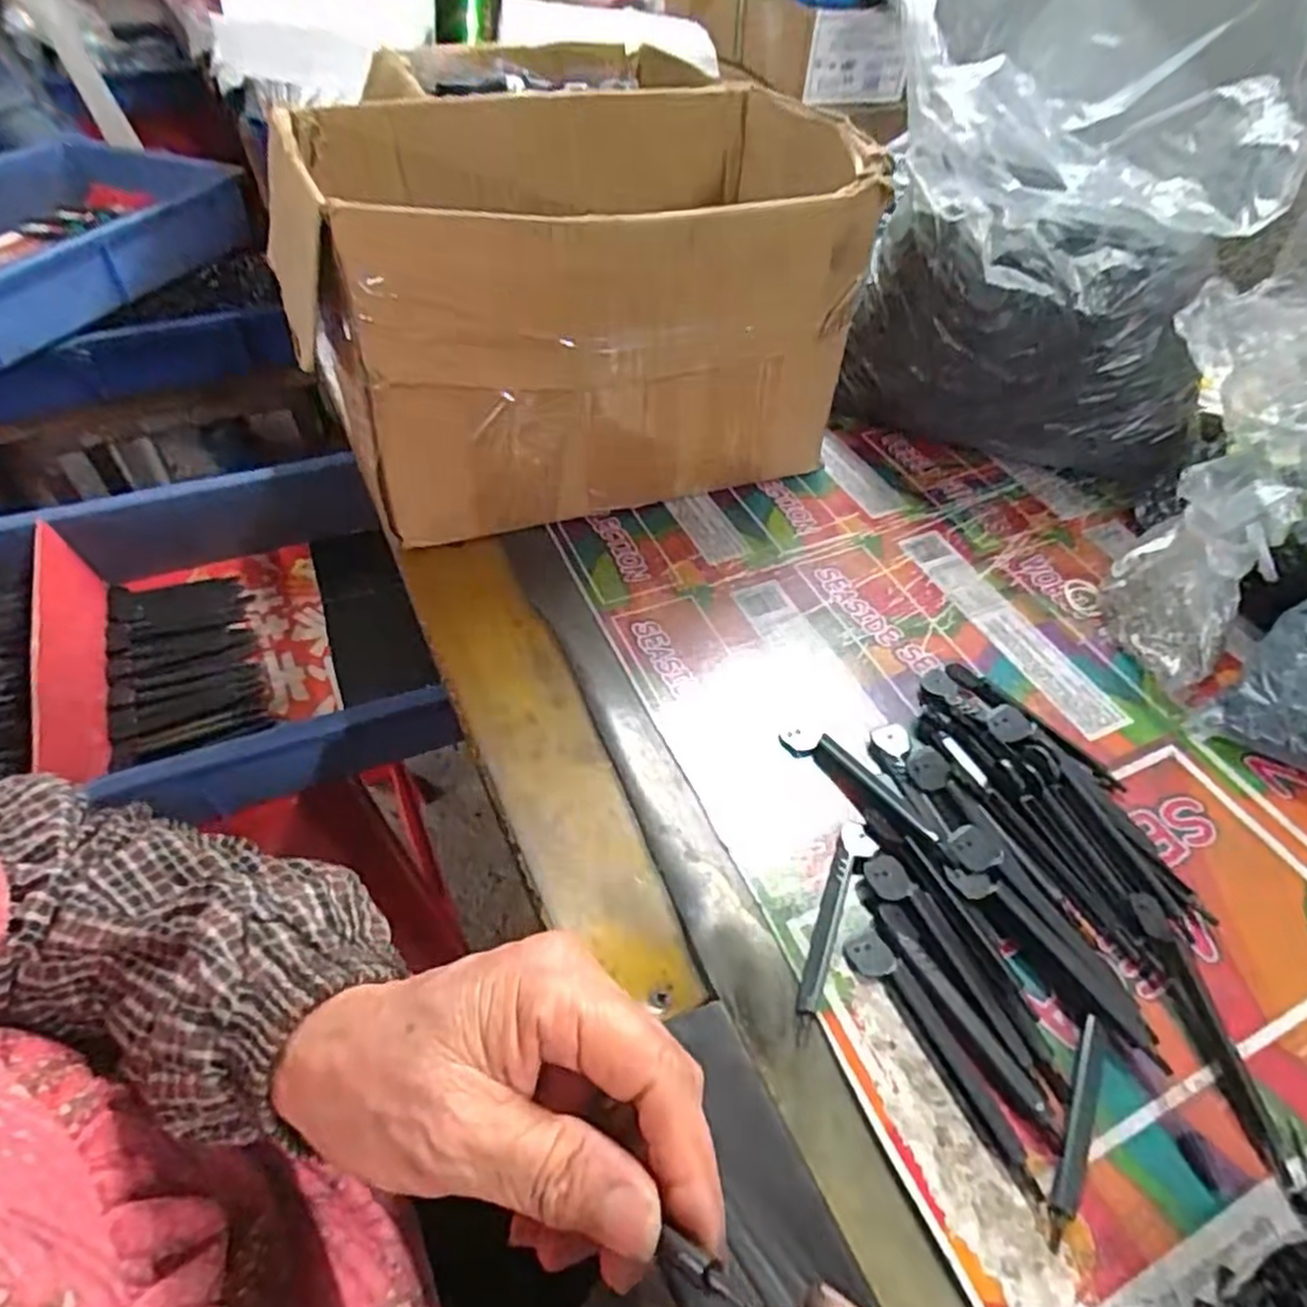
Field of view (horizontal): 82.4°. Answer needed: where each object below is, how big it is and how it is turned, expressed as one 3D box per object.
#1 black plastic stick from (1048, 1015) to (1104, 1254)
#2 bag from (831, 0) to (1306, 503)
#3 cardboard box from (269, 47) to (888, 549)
[{"bbox_3d":[0.142,0.157,0.250,0.009,0.004,0.075,25,53,18],"label":"black plastic stick"},{"bbox_3d":[0.239,-0.248,0.437,0.218,0.251,0.165,21,51,14],"label":"bag"},{"bbox_3d":[-0.041,-0.198,0.434,0.274,0.168,0.219,-10,51,-11],"label":"cardboard box"}]

